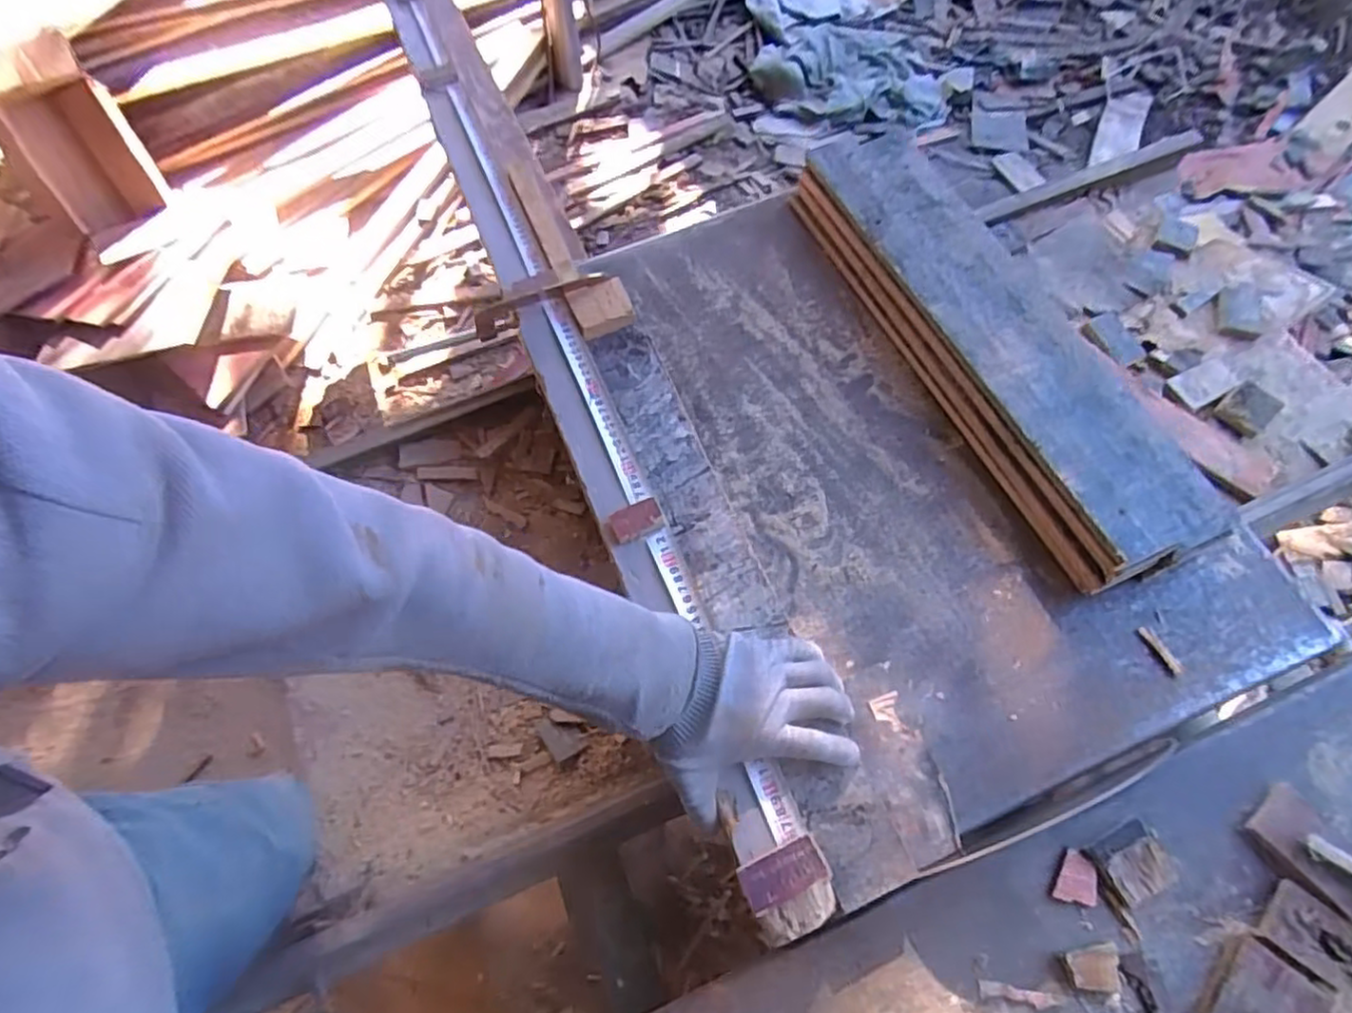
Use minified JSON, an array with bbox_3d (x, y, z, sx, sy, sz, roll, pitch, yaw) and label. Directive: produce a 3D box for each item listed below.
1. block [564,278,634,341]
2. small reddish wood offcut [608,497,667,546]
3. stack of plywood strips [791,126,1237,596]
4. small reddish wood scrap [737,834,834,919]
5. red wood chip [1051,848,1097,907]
[{"bbox_3d":[-0.078,-0.210,0.731,0.062,0.024,0.056,-20,66,-12],"label":"block"},{"bbox_3d":[-0.036,0.014,0.618,0.048,0.010,0.032,-24,67,-14],"label":"small reddish wood offcut"},{"bbox_3d":[0.320,-0.180,0.725,0.151,0.066,0.562,-24,66,-7],"label":"stack of plywood strips"},{"bbox_3d":[0.078,0.266,0.497,0.062,0.020,0.034,-19,66,-11],"label":"small reddish wood scrap"},{"bbox_3d":[0.311,0.290,0.539,0.029,0.009,0.037,16,64,5],"label":"red wood chip"}]

